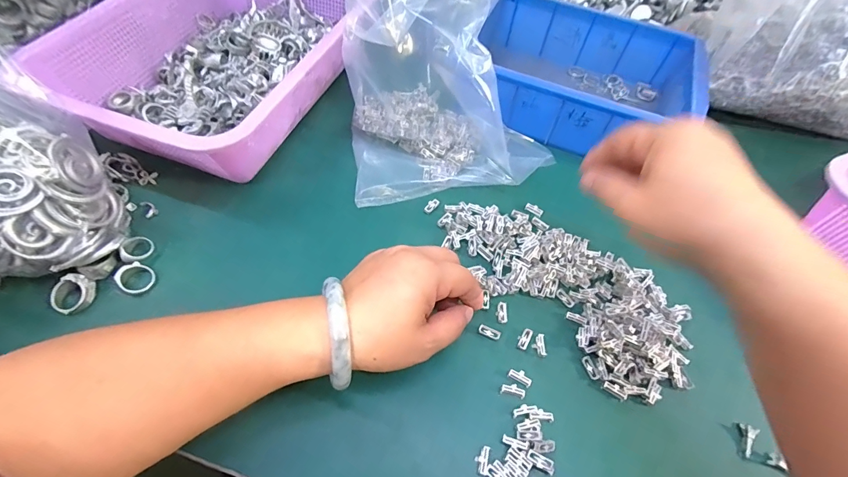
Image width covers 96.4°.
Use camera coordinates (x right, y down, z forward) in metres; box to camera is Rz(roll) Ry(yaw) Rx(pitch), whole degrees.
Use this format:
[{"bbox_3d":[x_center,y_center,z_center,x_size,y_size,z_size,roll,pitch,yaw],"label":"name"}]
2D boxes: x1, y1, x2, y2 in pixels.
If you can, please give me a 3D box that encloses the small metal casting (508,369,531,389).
[{"bbox_3d":[0.070,0.101,0.275,0.016,0.006,0.008,28,62,14],"label":"small metal casting"}]

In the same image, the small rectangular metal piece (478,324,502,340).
[{"bbox_3d":[0.051,0.072,0.293,0.017,0.004,0.008,19,60,9],"label":"small rectangular metal piece"}]

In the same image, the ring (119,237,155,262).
[{"bbox_3d":[-0.230,0.009,0.304,0.020,0.005,0.025,37,49,-22],"label":"ring"}]

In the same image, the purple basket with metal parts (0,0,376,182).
[{"bbox_3d":[-0.196,-0.189,0.388,0.220,0.086,0.311,16,58,5],"label":"purple basket with metal parts"}]

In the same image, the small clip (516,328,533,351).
[{"bbox_3d":[0.077,0.077,0.291,0.009,0.004,0.017,29,60,13],"label":"small clip"}]

